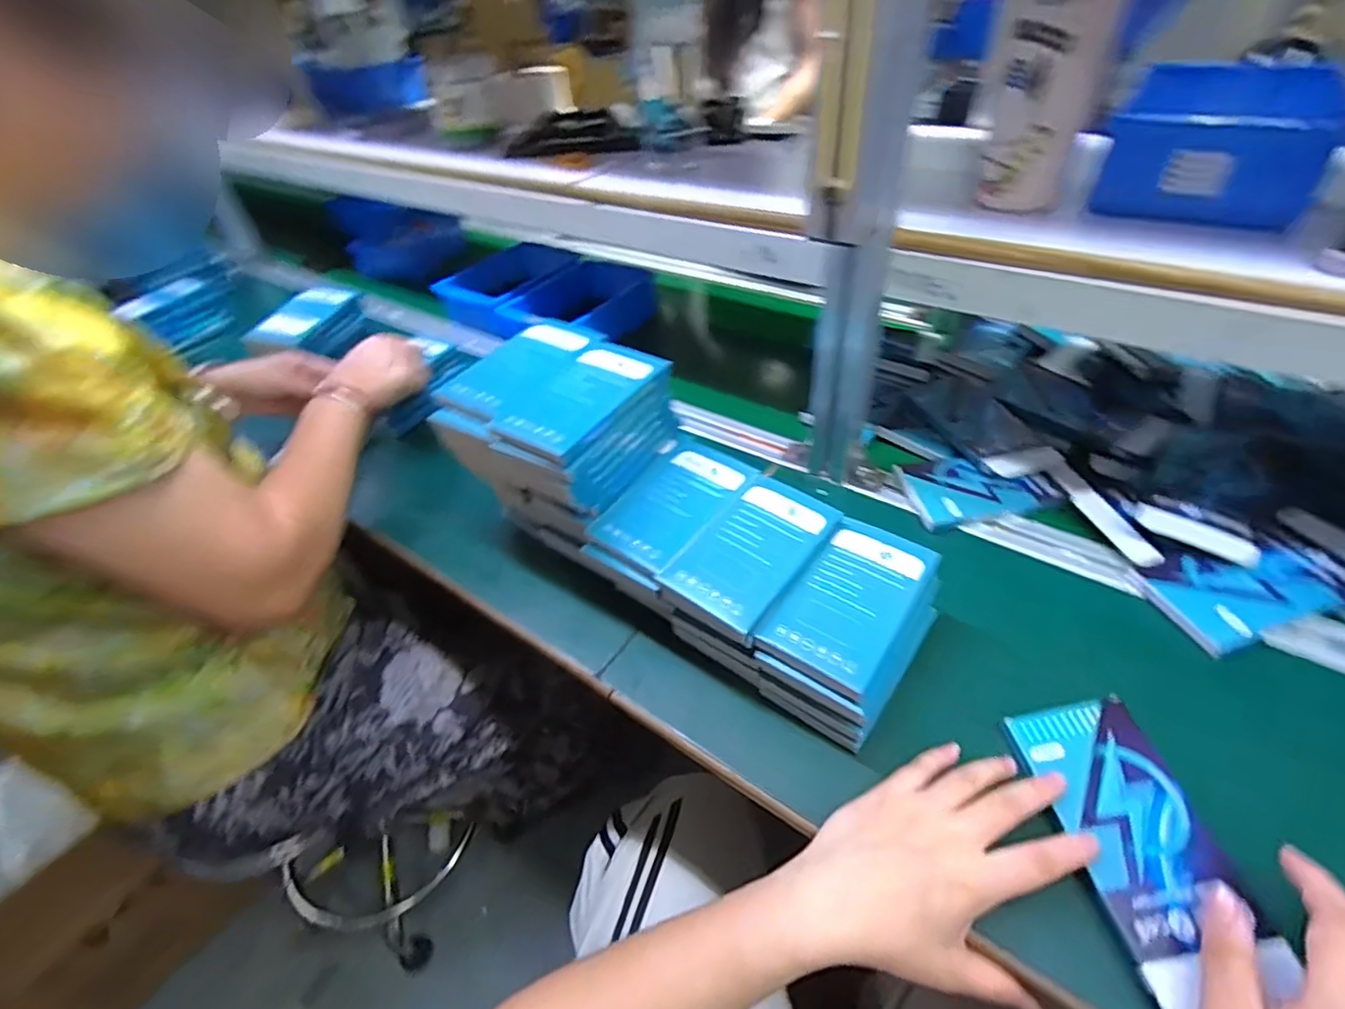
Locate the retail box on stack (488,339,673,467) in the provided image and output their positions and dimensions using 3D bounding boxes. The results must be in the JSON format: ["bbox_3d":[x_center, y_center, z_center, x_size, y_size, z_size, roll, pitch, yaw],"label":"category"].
[{"bbox_3d":[-0.068,-0.087,0.468,0.077,0.016,0.138,24,52,29],"label":"retail box on stack"}]

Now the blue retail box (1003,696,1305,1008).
[{"bbox_3d":[0.265,0.188,0.342,0.074,0.012,0.149,-9,43,-1],"label":"blue retail box"}]

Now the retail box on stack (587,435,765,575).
[{"bbox_3d":[0.004,-0.006,0.485,0.082,0.013,0.142,26,53,30],"label":"retail box on stack"}]

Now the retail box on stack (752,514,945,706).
[{"bbox_3d":[0.127,0.064,0.414,0.076,0.016,0.131,26,53,31],"label":"retail box on stack"}]

